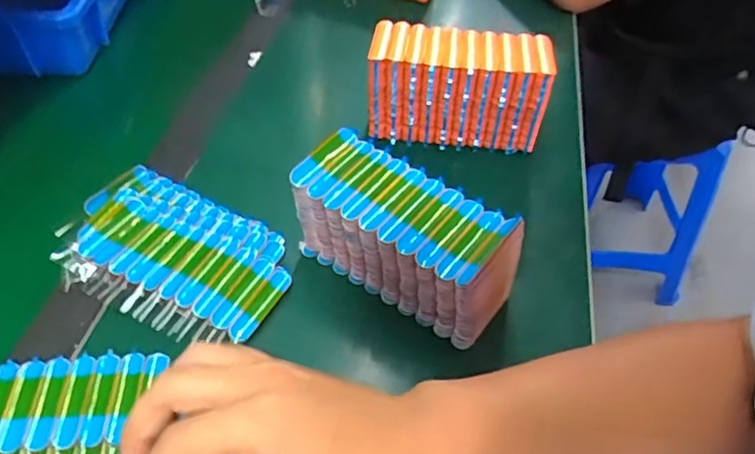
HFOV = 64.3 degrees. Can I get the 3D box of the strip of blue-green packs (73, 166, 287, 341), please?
[{"bbox_3d":[-0.148,0.012,0.458,0.177,0.016,0.095,27,52,22],"label":"strip of blue-green packs"}]

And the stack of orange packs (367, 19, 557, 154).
[{"bbox_3d":[0.071,-0.121,0.550,0.154,0.111,0.061,7,48,6],"label":"stack of orange packs"}]

